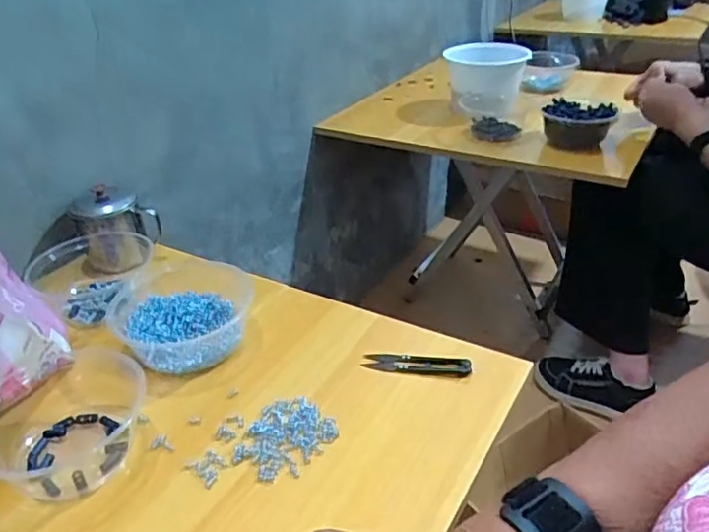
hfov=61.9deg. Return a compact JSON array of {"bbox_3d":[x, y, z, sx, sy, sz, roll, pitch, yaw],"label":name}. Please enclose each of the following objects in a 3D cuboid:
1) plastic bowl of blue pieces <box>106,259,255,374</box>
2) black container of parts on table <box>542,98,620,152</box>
[{"bbox_3d":[-0.185,0.043,0.632,0.132,0.049,0.158,-6,32,-4],"label":"plastic bowl of blue pieces"},{"bbox_3d":[0.385,-0.247,1.017,0.119,0.065,0.134,10,35,21],"label":"black container of parts on table"}]

